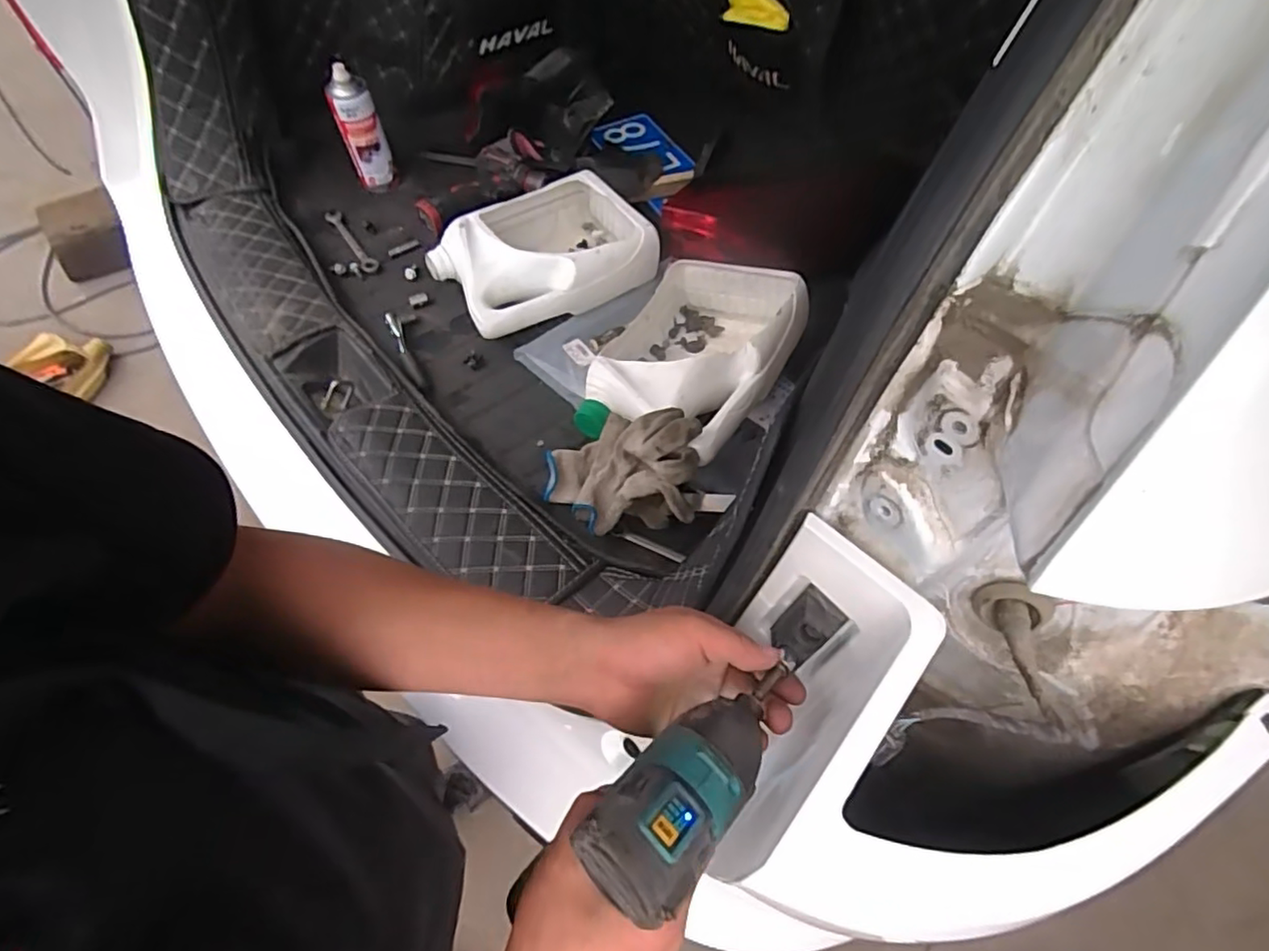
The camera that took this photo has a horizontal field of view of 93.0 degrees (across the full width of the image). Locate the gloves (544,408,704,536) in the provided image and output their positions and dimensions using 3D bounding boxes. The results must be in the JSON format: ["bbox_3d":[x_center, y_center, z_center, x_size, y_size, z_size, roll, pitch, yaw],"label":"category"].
[{"bbox_3d":[-0.016,-0.010,0.700,0.186,0.111,0.127,14,56,5],"label":"gloves"}]

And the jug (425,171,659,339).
[{"bbox_3d":[-0.139,-0.335,0.918,0.297,0.096,0.224,-32,64,-23],"label":"jug"}]

